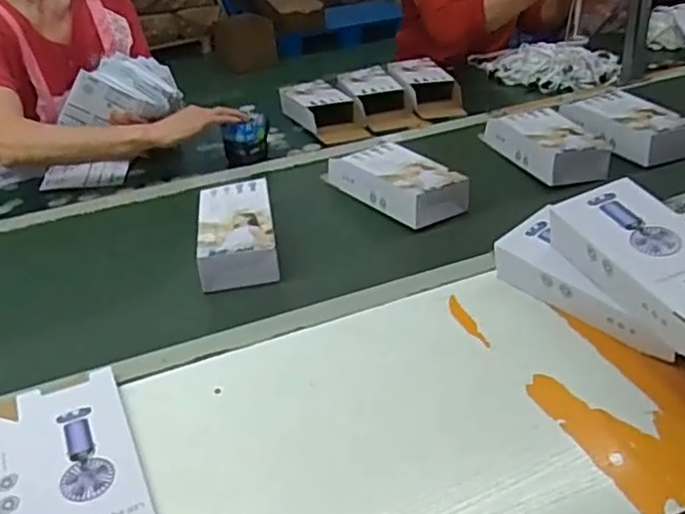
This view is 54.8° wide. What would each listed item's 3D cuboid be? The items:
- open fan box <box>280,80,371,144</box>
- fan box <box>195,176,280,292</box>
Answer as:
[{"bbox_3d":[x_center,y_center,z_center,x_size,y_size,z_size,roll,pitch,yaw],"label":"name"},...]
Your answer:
[{"bbox_3d":[-0.044,-0.279,1.255,0.111,0.056,0.208,-18,35,-19],"label":"open fan box"},{"bbox_3d":[-0.140,-0.032,0.882,0.106,0.060,0.182,-8,33,-5],"label":"fan box"}]

